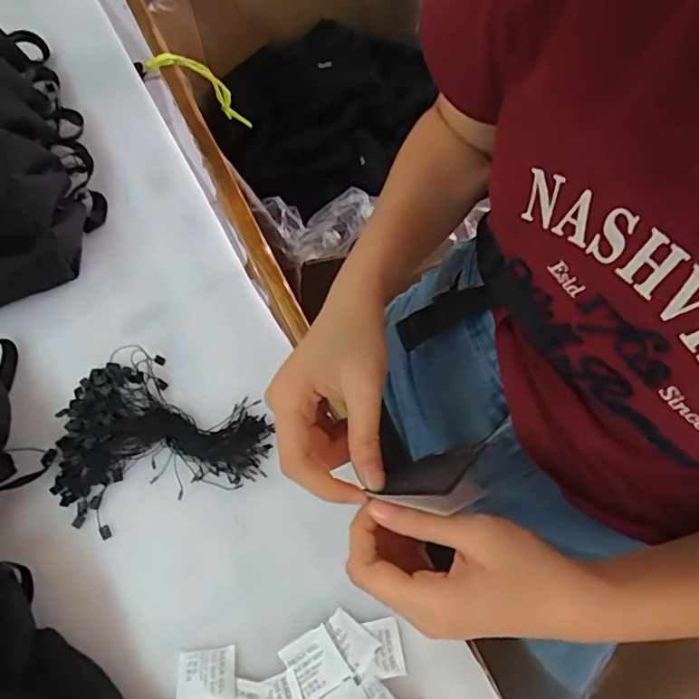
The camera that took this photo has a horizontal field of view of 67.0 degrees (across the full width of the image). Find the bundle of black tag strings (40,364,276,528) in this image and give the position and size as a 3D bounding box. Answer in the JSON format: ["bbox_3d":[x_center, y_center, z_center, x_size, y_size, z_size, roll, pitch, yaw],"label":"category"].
[{"bbox_3d":[-0.161,0.062,0.438,0.172,0.014,0.121,-14,71,-7],"label":"bundle of black tag strings"}]

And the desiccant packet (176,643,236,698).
[{"bbox_3d":[-0.103,0.235,0.376,0.041,0.009,0.037,-6,70,-4],"label":"desiccant packet"}]

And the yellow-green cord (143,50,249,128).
[{"bbox_3d":[-0.174,-0.319,0.647,0.039,0.169,0.024,-43,73,17],"label":"yellow-green cord"}]

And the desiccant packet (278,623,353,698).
[{"bbox_3d":[-0.025,0.227,0.382,0.038,0.004,0.041,-30,73,-12],"label":"desiccant packet"}]

